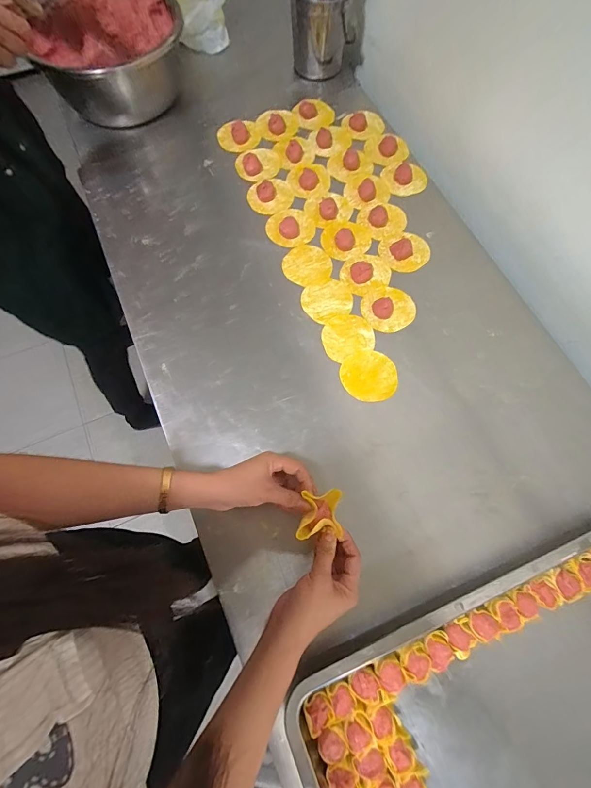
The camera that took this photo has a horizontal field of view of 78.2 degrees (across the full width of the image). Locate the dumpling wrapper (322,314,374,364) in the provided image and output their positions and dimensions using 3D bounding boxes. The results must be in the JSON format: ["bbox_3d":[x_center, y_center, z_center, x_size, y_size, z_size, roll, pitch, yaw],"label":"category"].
[{"bbox_3d":[0.083,-0.091,0.575,0.081,0.004,0.068,-23,73,-7],"label":"dumpling wrapper"}]

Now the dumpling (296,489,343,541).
[{"bbox_3d":[0.028,0.138,0.418,0.049,0.024,0.054,2,72,1],"label":"dumpling"}]

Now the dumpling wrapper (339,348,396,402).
[{"bbox_3d":[0.111,-0.029,0.550,0.083,0.004,0.080,0,72,1],"label":"dumpling wrapper"}]

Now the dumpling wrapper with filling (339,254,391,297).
[{"bbox_3d":[0.119,-0.207,0.608,0.083,0.019,0.075,-40,76,-11],"label":"dumpling wrapper with filling"}]

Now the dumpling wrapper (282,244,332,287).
[{"bbox_3d":[0.022,-0.222,0.622,0.080,0.006,0.081,0,73,1],"label":"dumpling wrapper"}]

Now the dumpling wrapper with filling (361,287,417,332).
[{"bbox_3d":[0.153,-0.139,0.586,0.086,0.015,0.074,-28,74,-8],"label":"dumpling wrapper with filling"}]

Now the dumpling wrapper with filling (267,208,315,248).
[{"bbox_3d":[-0.007,-0.299,0.643,0.082,0.010,0.077,16,73,6],"label":"dumpling wrapper with filling"}]

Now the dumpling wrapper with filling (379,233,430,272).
[{"bbox_3d":[0.190,-0.247,0.628,0.087,0.019,0.072,-21,73,-6],"label":"dumpling wrapper with filling"}]

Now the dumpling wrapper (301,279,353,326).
[{"bbox_3d":[0.051,-0.154,0.596,0.082,0.004,0.074,-26,73,-8],"label":"dumpling wrapper"}]

